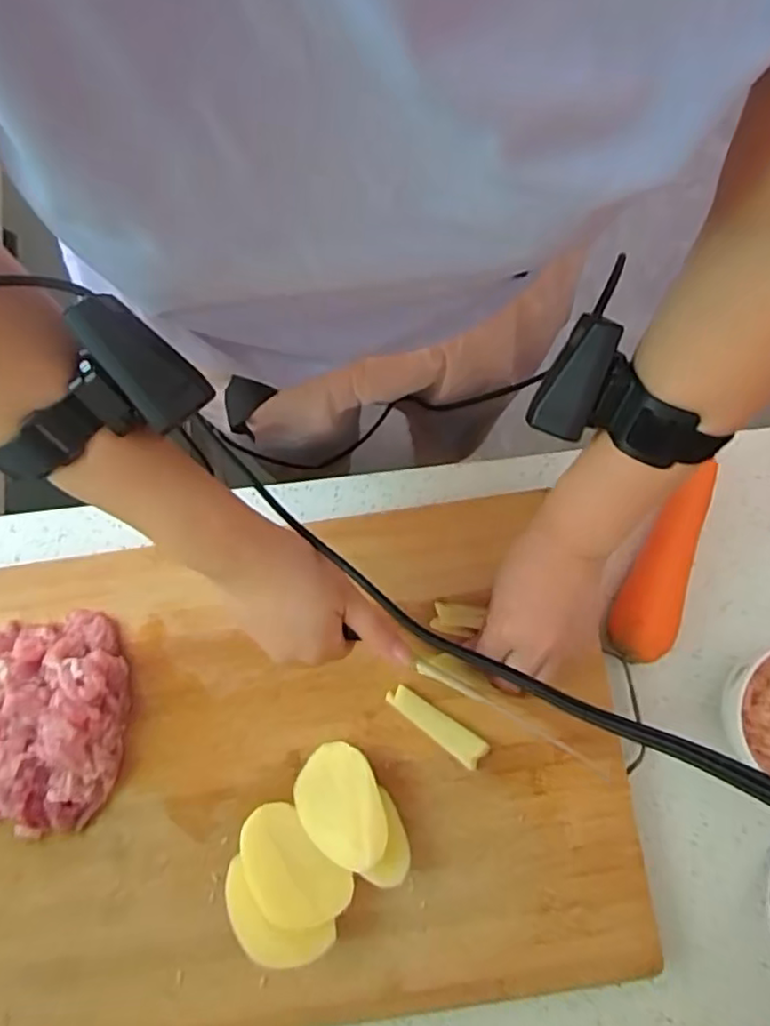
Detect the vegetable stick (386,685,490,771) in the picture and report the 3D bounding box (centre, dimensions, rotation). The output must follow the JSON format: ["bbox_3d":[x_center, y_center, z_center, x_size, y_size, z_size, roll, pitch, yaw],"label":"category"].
[{"bbox_3d":[0.039,0.159,0.481,0.081,0.008,0.021,37,83,7],"label":"vegetable stick"}]

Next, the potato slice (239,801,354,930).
[{"bbox_3d":[-0.068,0.250,0.447,0.086,0.004,0.056,42,70,15],"label":"potato slice"}]

